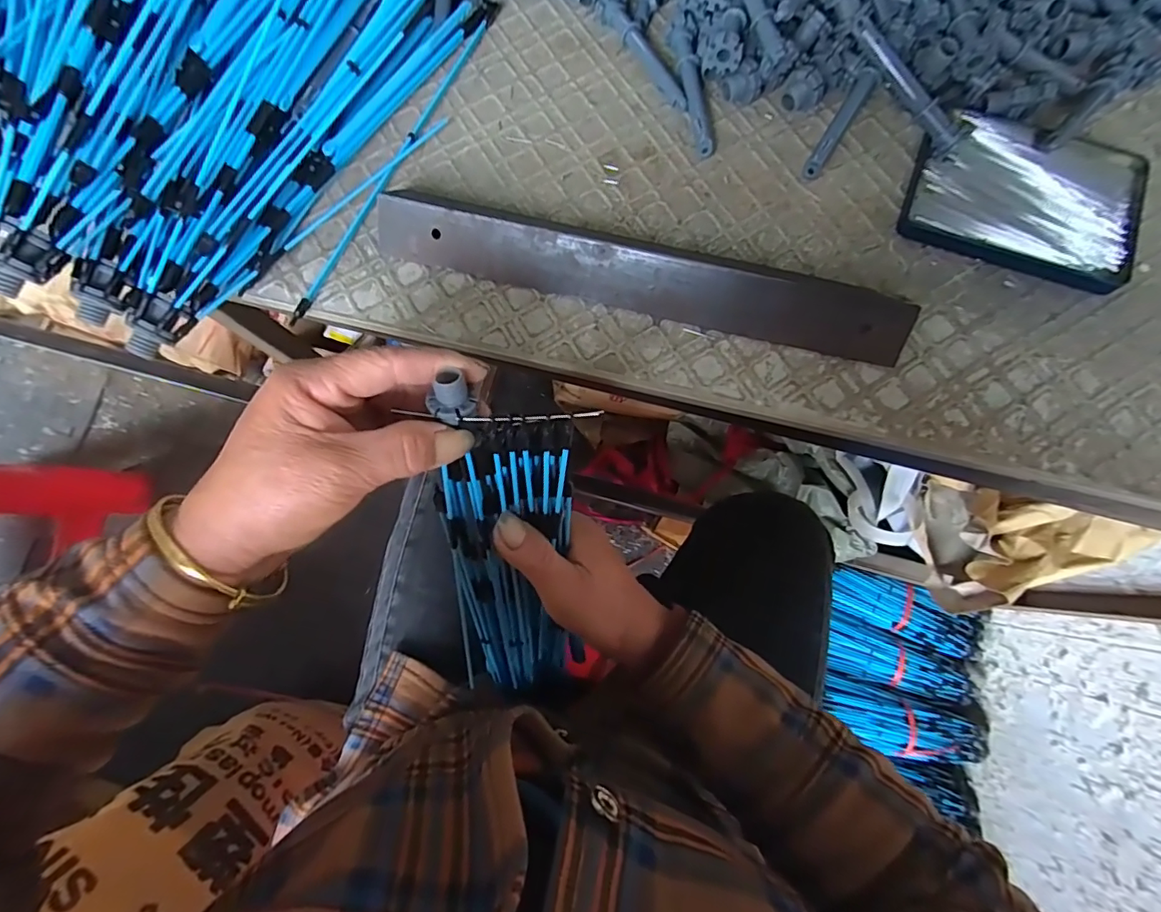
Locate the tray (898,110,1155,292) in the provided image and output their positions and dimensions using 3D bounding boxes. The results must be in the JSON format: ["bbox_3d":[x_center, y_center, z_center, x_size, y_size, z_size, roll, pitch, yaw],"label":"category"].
[{"bbox_3d":[0.272,-0.160,0.318,0.130,0.015,0.095,17,79,5],"label":"tray"}]

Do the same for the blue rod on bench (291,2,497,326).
[{"bbox_3d":[-0.117,-0.198,0.337,0.010,0.008,0.262,25,80,6],"label":"blue rod on bench"}]

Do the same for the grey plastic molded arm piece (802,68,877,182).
[{"bbox_3d":[0.162,-0.207,0.326,0.011,0.009,0.068,32,104,8],"label":"grey plastic molded arm piece"}]

